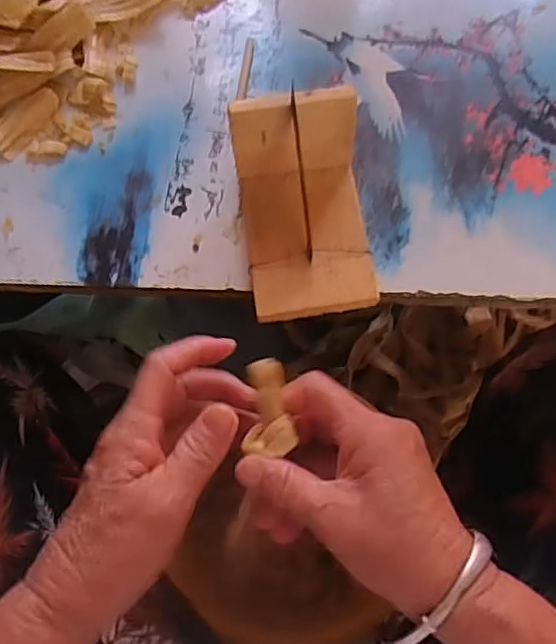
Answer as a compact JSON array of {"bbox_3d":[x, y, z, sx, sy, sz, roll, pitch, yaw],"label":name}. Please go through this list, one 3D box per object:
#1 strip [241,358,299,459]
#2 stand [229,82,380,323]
[{"bbox_3d":[-0.006,0.043,0.302,0.025,0.010,0.047,-3,82,-1],"label":"strip"},{"bbox_3d":[0.016,-0.066,0.345,0.073,0.062,0.115,-8,68,-3],"label":"stand"}]

